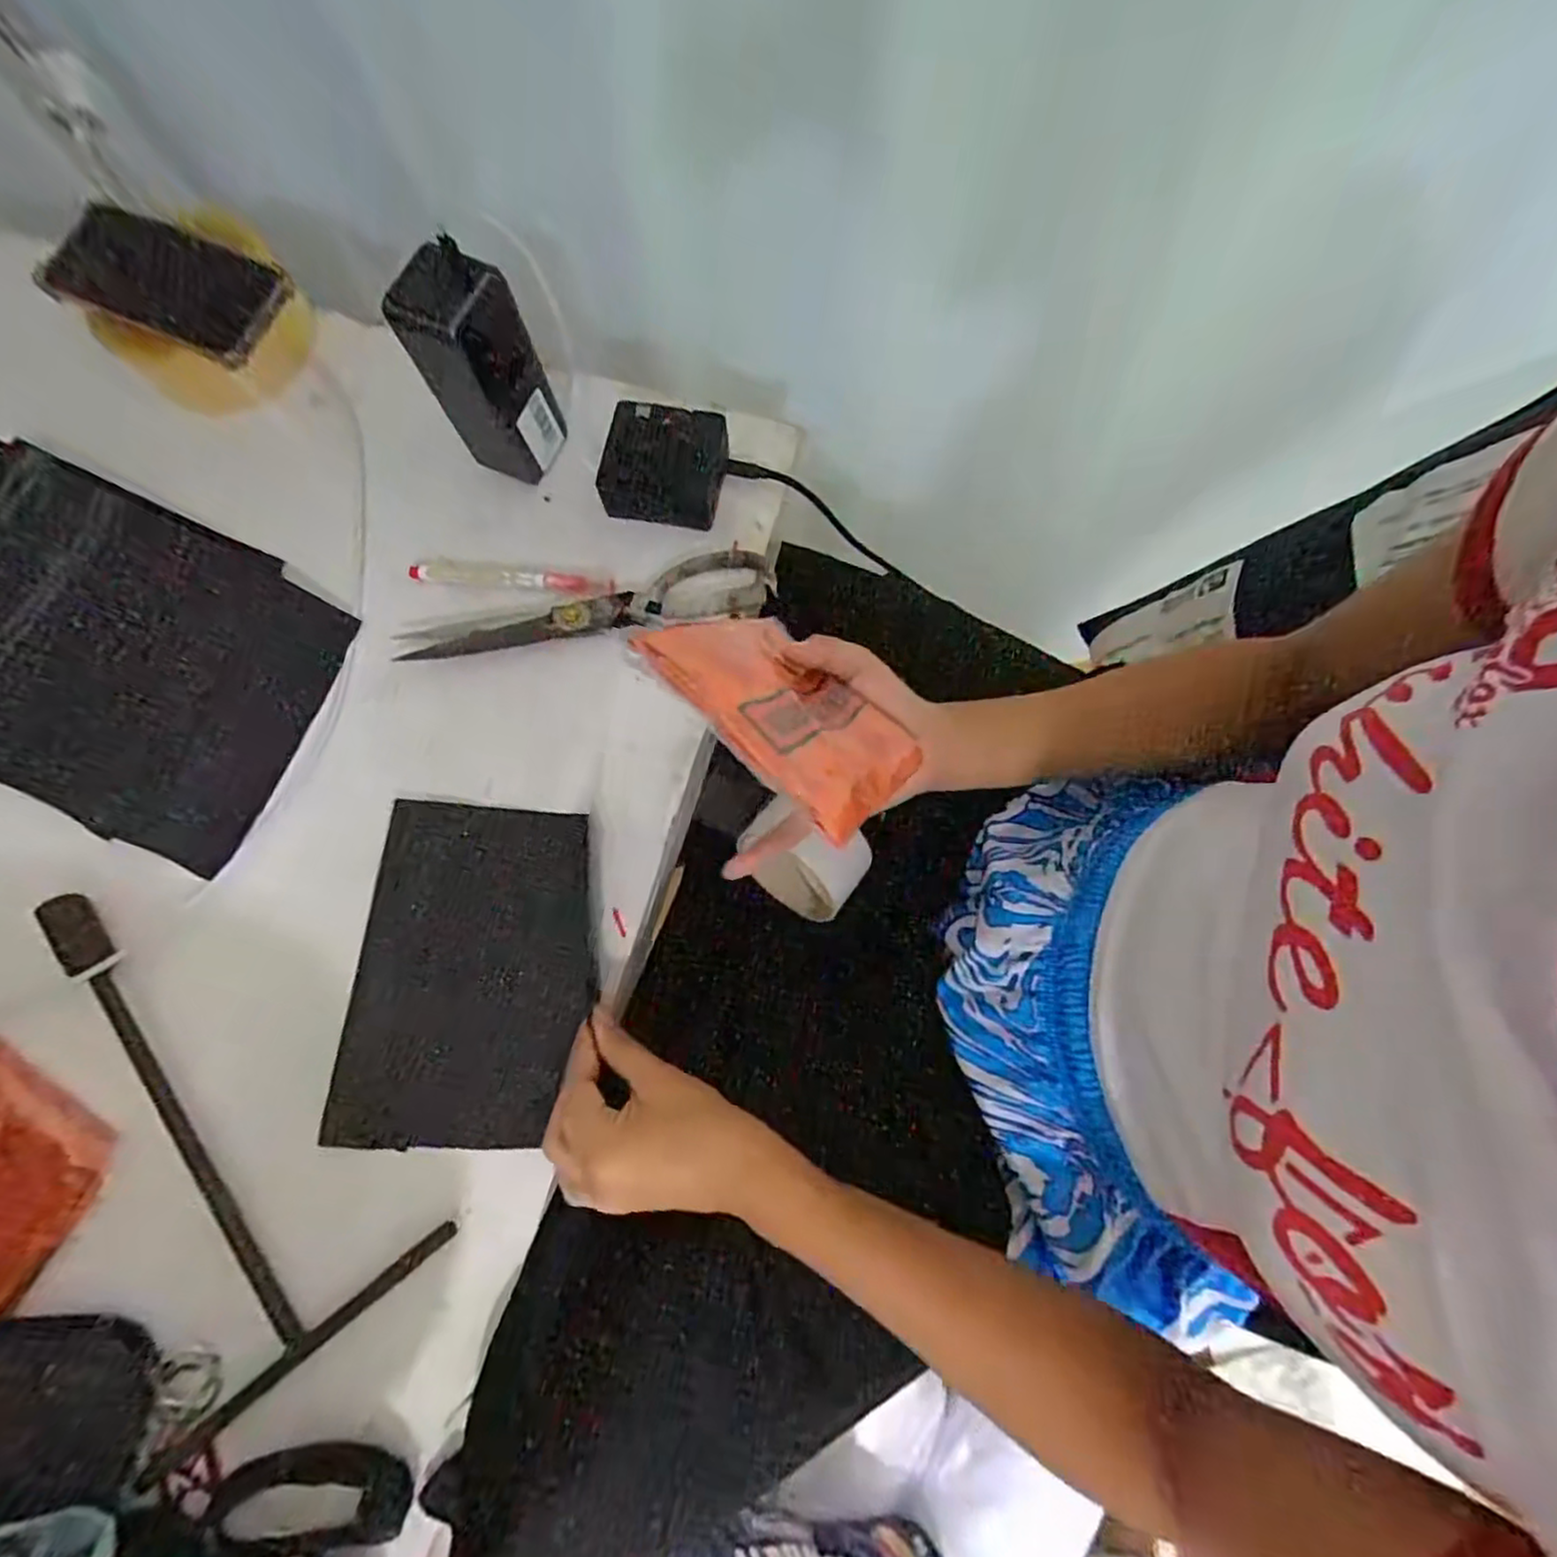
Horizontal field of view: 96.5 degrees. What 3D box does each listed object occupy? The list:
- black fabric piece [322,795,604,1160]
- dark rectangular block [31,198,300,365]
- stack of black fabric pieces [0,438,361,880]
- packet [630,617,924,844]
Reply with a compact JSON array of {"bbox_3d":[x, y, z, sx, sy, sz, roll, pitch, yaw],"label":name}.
[{"bbox_3d":[-0.181,0.113,0.414,0.135,0.012,0.190,2,76,1],"label":"black fabric piece"},{"bbox_3d":[-0.415,-0.338,0.471,0.161,0.014,0.074,22,88,1],"label":"dark rectangular block"},{"bbox_3d":[-0.460,-0.096,0.460,0.331,0.021,0.204,23,77,6],"label":"stack of black fabric pieces"},{"bbox_3d":[0.007,-0.033,0.320,0.116,0.125,0.010,45,118,7],"label":"packet"}]

